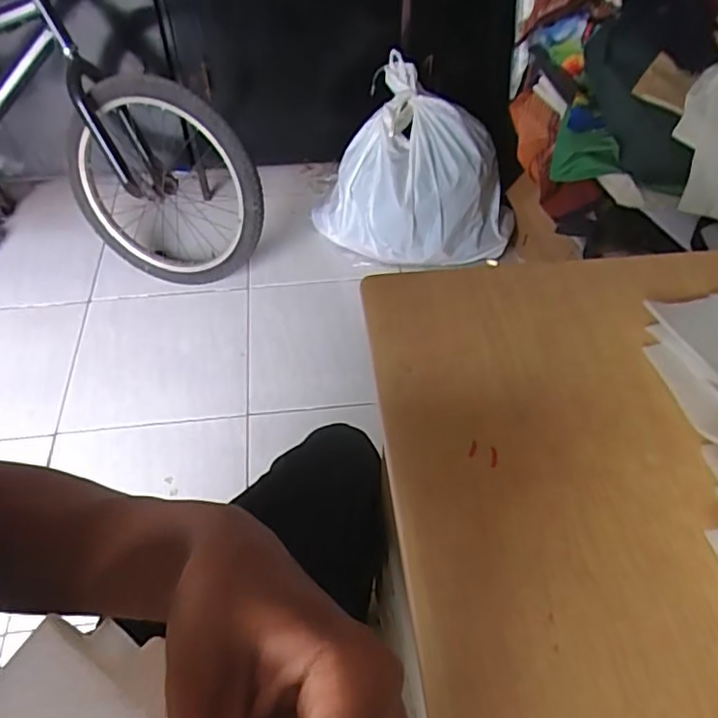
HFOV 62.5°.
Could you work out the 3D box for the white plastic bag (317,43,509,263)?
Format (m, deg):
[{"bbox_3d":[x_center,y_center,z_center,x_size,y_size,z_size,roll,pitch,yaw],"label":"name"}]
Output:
[{"bbox_3d":[0.124,-0.458,1.485,0.487,0.368,0.266,25,55,20],"label":"white plastic bag"}]

